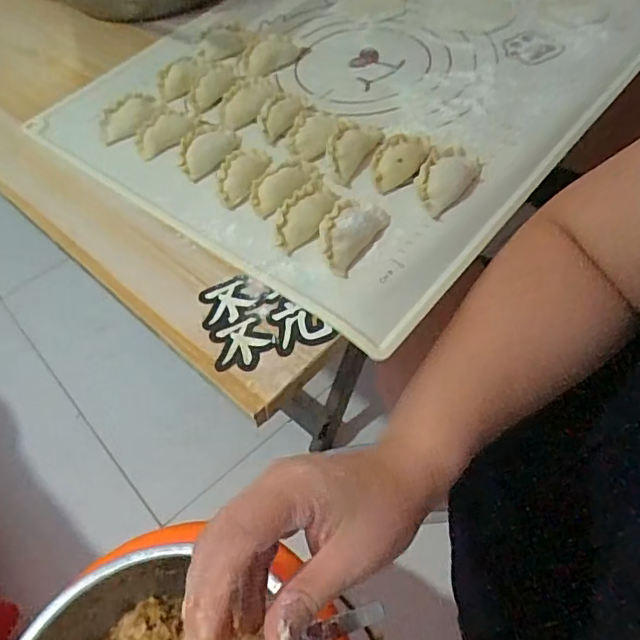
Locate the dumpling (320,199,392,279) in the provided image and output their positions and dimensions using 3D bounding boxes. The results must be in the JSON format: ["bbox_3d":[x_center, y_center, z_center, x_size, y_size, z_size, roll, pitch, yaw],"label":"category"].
[{"bbox_3d":[0.019,-0.058,0.373,0.028,0.020,0.059,25,60,22],"label":"dumpling"}]

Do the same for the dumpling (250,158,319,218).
[{"bbox_3d":[-0.026,-0.098,0.410,0.056,0.018,0.018,-38,59,-21],"label":"dumpling"}]

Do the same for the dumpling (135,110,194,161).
[{"bbox_3d":[-0.126,-0.154,0.465,0.053,0.021,0.023,-34,58,-18],"label":"dumpling"}]

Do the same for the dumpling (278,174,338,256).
[{"bbox_3d":[-0.009,-0.072,0.388,0.022,0.020,0.060,24,60,21],"label":"dumpling"}]

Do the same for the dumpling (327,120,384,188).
[{"bbox_3d":[0.024,-0.131,0.426,0.029,0.021,0.064,22,59,20],"label":"dumpling"}]

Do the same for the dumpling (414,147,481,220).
[{"bbox_3d":[0.088,-0.098,0.393,0.031,0.020,0.061,21,58,19],"label":"dumpling"}]

